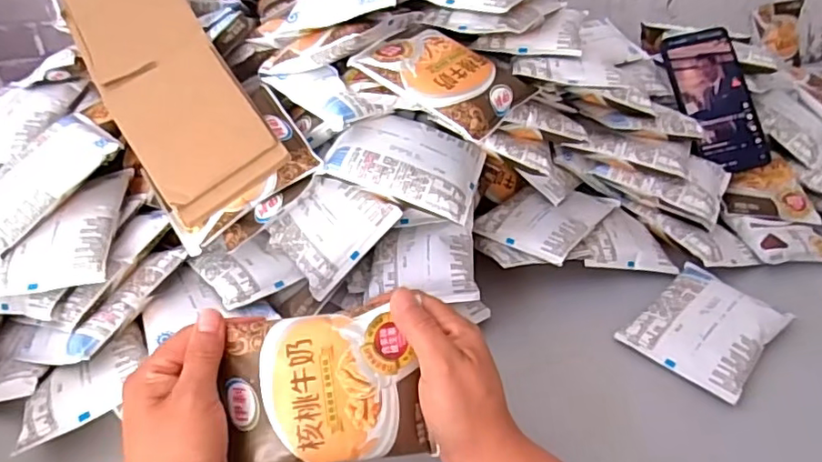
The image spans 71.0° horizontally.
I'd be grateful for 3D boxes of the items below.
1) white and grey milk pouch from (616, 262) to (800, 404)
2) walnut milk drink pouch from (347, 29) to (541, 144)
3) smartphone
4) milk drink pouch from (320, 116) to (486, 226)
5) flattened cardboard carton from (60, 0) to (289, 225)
[{"bbox_3d":[0.256,0.079,0.498,0.124,0.018,0.097,-28,45,-33],"label":"white and grey milk pouch"},{"bbox_3d":[0.027,-0.129,0.469,0.127,0.024,0.094,34,57,14],"label":"walnut milk drink pouch"},{"bbox_3d":[0.337,-0.145,0.637,0.080,0.012,0.161,-12,80,-5],"label":"smartphone"},{"bbox_3d":[-0.003,-0.060,0.494,0.125,0.024,0.088,22,53,2],"label":"milk drink pouch"},{"bbox_3d":[-0.219,-0.140,0.502,0.102,0.013,0.275,-33,72,-6],"label":"flattened cardboard carton"}]

